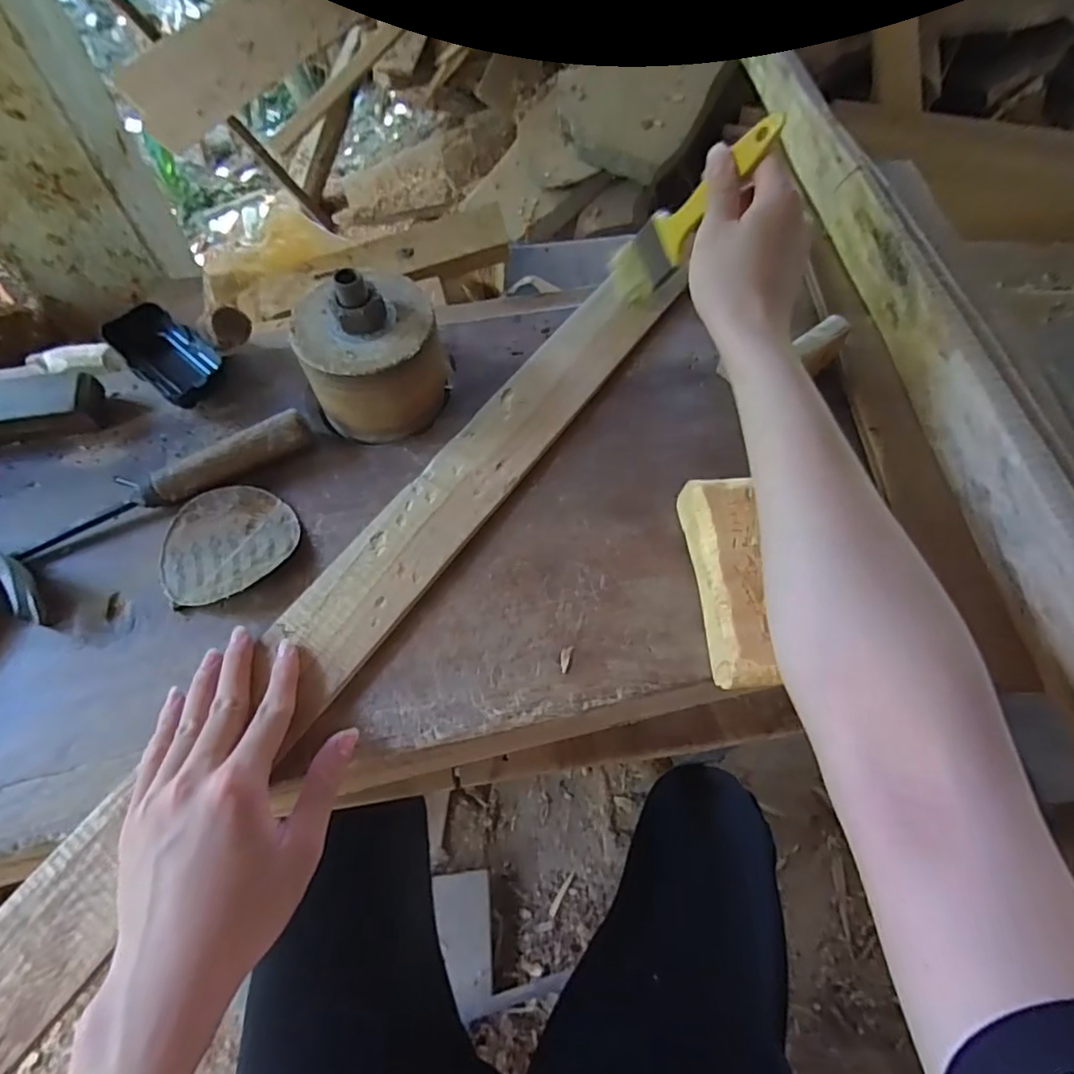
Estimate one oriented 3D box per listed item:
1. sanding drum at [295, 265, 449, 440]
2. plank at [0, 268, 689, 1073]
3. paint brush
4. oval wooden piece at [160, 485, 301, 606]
[{"bbox_3d":[-0.120,-0.139,0.427,0.103,0.087,0.092,-11,64,-9],"label":"sanding drum"},{"bbox_3d":[-0.125,0.052,0.378,0.071,0.015,0.711,33,68,14],"label":"plank"},{"bbox_3d":[0.111,-0.234,0.434,0.010,0.168,0.045,-24,90,-30],"label":"paint brush"},{"bbox_3d":[-0.214,0.004,0.404,0.084,0.012,0.090,34,66,14],"label":"oval wooden piece"}]

